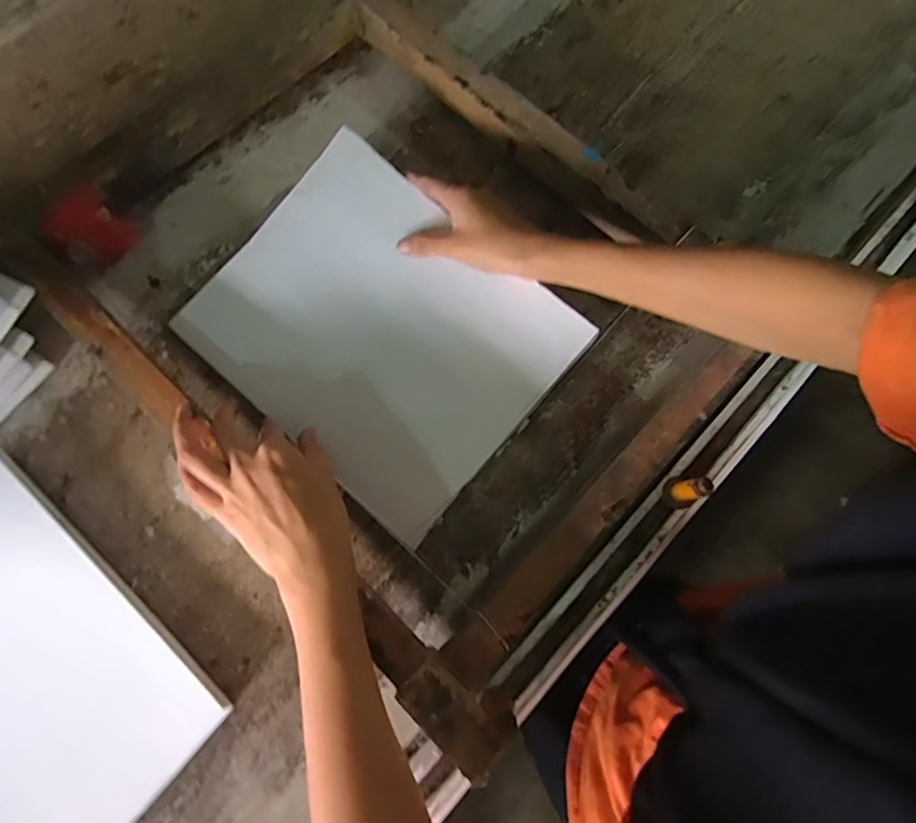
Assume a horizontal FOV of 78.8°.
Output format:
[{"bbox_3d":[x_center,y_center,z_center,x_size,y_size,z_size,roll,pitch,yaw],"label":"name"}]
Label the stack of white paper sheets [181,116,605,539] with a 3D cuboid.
[{"bbox_3d":[-0.063,-0.065,0.448,0.266,0.020,0.214,40,83,7],"label":"stack of white paper sheets"}]

